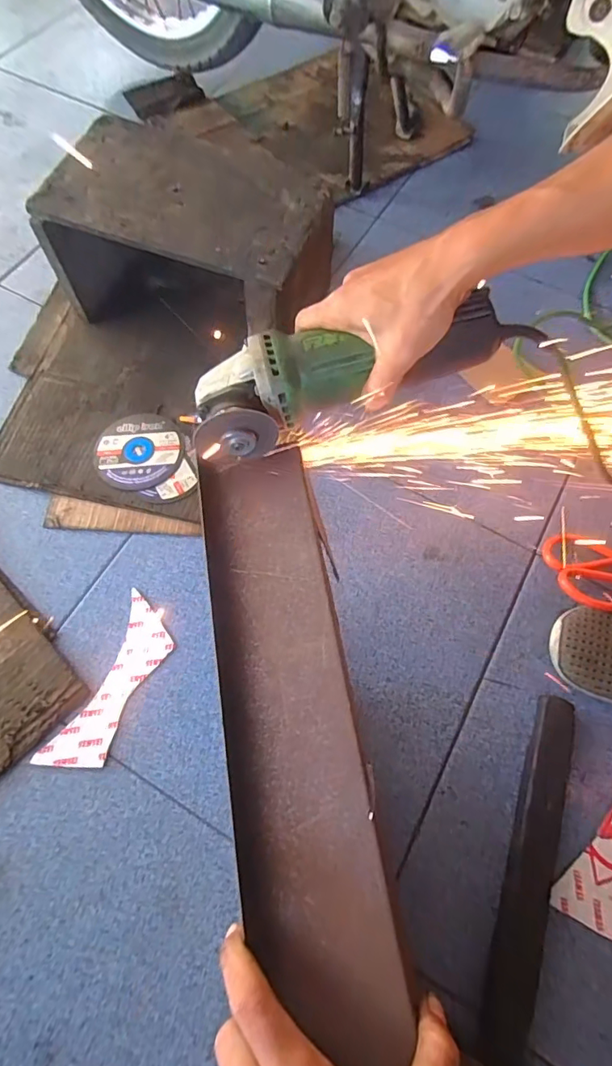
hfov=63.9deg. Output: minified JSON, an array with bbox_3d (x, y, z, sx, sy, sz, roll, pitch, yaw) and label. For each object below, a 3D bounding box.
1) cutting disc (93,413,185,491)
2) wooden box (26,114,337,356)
[{"bbox_3d":[-0.196,-0.096,0.576,0.100,0.004,0.102,0,64,1],"label":"cutting disc"},{"bbox_3d":[-0.134,-0.331,0.595,0.296,0.167,0.169,21,68,8],"label":"wooden box"}]

